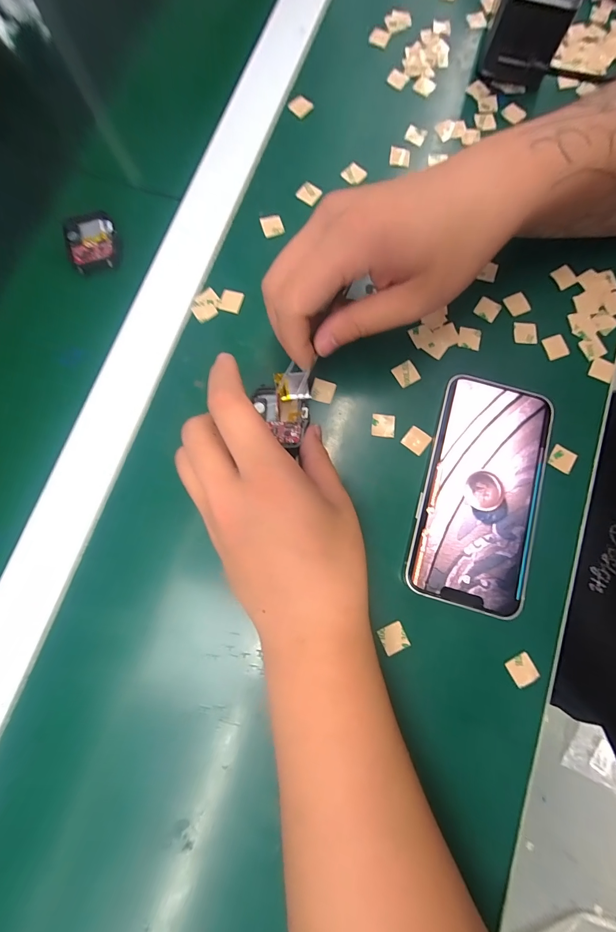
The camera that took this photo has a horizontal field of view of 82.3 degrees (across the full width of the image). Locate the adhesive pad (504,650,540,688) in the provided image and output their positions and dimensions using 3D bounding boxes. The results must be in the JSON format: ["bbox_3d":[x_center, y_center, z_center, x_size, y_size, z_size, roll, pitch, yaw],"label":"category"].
[{"bbox_3d":[0.129,0.122,0.210,0.016,0.004,0.015,-30,80,-6],"label":"adhesive pad"}]

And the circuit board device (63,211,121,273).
[{"bbox_3d":[-0.160,-0.167,0.262,0.037,0.007,0.045,-19,80,-2],"label":"circuit board device"}]

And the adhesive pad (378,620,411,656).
[{"bbox_3d":[0.052,0.105,0.215,0.016,0.004,0.015,-23,80,-4],"label":"adhesive pad"}]

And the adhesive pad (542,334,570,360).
[{"bbox_3d":[0.176,-0.084,0.250,0.015,0.004,0.016,-18,84,4],"label":"adhesive pad"}]

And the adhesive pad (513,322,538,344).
[{"bbox_3d":[0.155,-0.095,0.252,0.016,0.004,0.015,3,88,2],"label":"adhesive pad"}]

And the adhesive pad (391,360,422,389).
[{"bbox_3d":[0.068,-0.064,0.244,0.015,0.004,0.016,-29,80,-5],"label":"adhesive pad"}]

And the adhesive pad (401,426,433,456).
[{"bbox_3d":[0.073,-0.018,0.235,0.016,0.004,0.015,38,81,7],"label":"adhesive pad"}]

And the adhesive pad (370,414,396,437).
[{"bbox_3d":[0.051,-0.028,0.237,0.016,0.004,0.016,6,79,1],"label":"adhesive pad"}]

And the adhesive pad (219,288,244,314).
[{"bbox_3d":[-0.056,-0.119,0.253,0.016,0.004,0.016,18,80,4],"label":"adhesive pad"}]

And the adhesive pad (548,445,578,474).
[{"bbox_3d":[0.170,-0.005,0.235,0.015,0.004,0.015,33,81,6],"label":"adhesive pad"}]

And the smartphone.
[{"bbox_3d":[0.112,0.015,0.227,0.072,0.010,0.145,15,79,3],"label":"smartphone"}]

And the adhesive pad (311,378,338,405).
[{"bbox_3d":[0.010,-0.052,0.241,0.016,0.004,0.015,16,79,3],"label":"adhesive pad"}]

